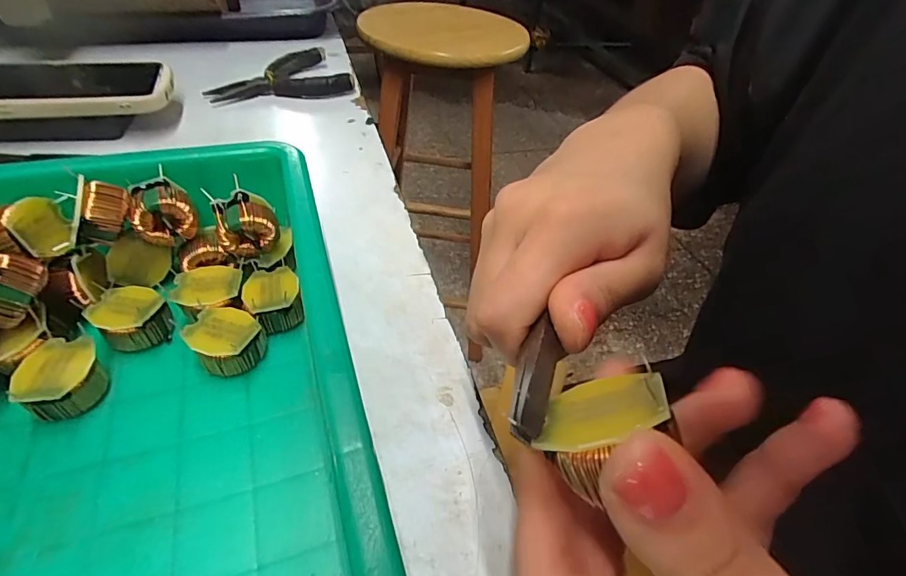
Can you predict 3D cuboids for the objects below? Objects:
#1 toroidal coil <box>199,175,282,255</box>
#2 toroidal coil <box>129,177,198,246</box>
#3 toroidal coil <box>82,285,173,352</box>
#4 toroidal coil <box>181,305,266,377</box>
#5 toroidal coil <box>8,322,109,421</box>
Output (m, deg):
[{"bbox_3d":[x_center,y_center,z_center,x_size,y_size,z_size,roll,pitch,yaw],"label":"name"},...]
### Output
[{"bbox_3d":[-0.102,-0.032,0.225,0.028,0.032,0.017,-13,47,-18],"label":"toroidal coil"},{"bbox_3d":[-0.139,-0.037,0.221,0.026,0.024,0.019,-20,49,-24],"label":"toroidal coil"},{"bbox_3d":[-0.148,0.015,0.213,0.030,0.020,0.026,32,49,24],"label":"toroidal coil"},{"bbox_3d":[-0.101,0.025,0.208,0.029,0.020,0.032,-26,52,-29],"label":"toroidal coil"},{"bbox_3d":[-0.158,0.038,0.188,0.026,0.020,0.033,-22,50,-26],"label":"toroidal coil"}]

